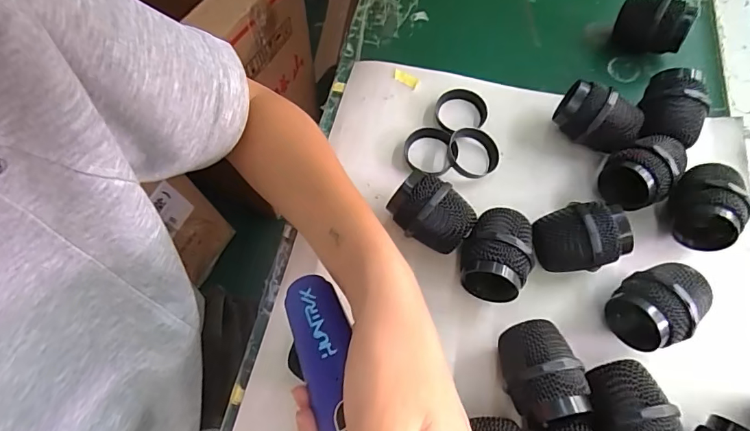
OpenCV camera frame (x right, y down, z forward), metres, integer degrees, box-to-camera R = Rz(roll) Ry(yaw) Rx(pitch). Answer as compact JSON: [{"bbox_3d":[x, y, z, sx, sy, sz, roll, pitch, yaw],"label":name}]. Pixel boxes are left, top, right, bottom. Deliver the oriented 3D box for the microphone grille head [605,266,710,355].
[{"bbox_3d":[0.189,0.061,0.300,0.065,0.046,0.047,-22,67,-9],"label":"microphone grille head"}]

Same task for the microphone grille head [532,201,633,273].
[{"bbox_3d":[0.145,0.019,0.324,0.059,0.049,0.045,-18,66,-7],"label":"microphone grille head"}]

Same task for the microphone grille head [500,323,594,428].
[{"bbox_3d":[0.100,0.099,0.285,0.046,0.048,0.059,-12,66,-5],"label":"microphone grille head"}]

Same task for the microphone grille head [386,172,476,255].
[{"bbox_3d":[0.038,-0.001,0.334,0.057,0.048,0.041,34,71,-12],"label":"microphone grille head"}]

